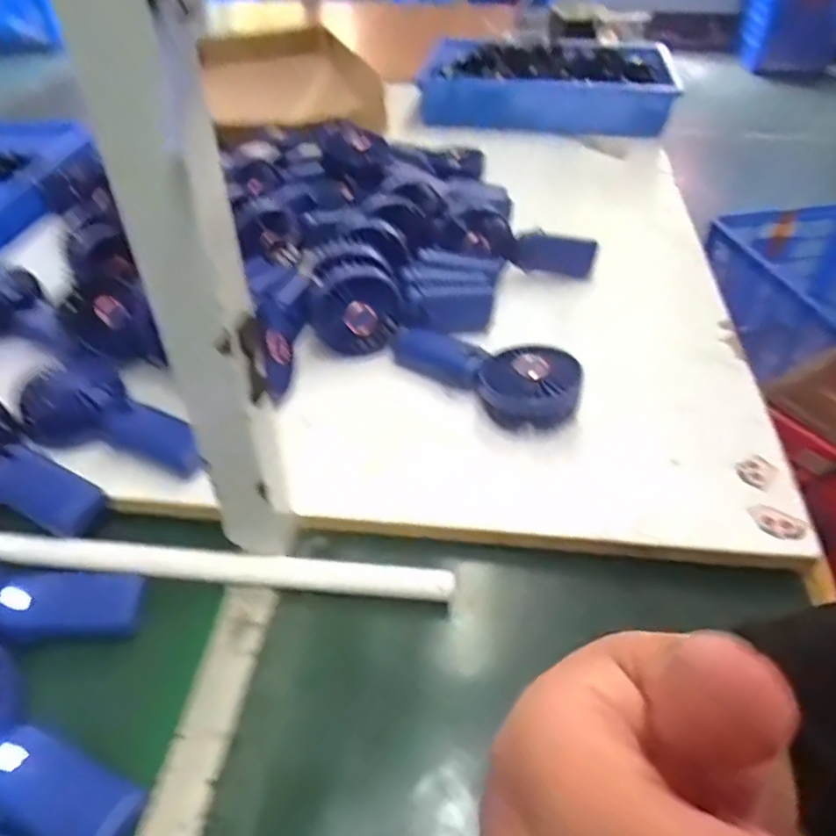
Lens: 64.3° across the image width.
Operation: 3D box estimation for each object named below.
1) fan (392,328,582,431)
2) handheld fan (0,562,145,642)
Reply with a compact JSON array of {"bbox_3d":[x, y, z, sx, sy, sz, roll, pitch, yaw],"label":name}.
[{"bbox_3d":[0.063,-0.050,0.614,0.084,0.044,0.185,-32,51,-30],"label":"fan"},{"bbox_3d":[-0.291,0.127,0.466,0.188,0.037,0.081,-4,43,-5],"label":"handheld fan"}]

